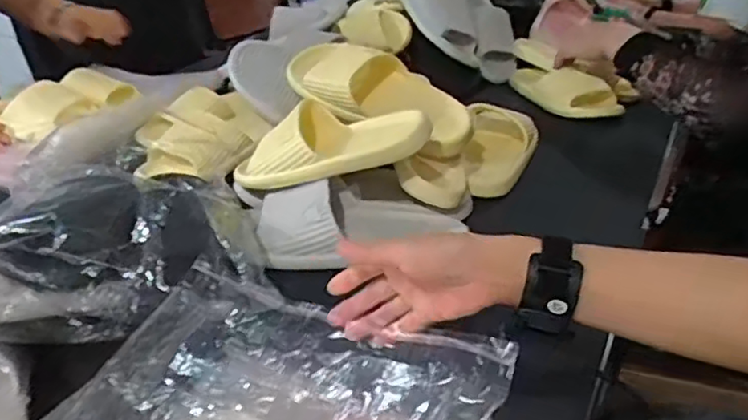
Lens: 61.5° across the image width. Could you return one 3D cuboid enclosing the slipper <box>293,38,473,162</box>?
[{"bbox_3d":[-0.001,-0.147,0.783,0.259,0.078,0.107,27,38,17],"label":"slipper"}]

